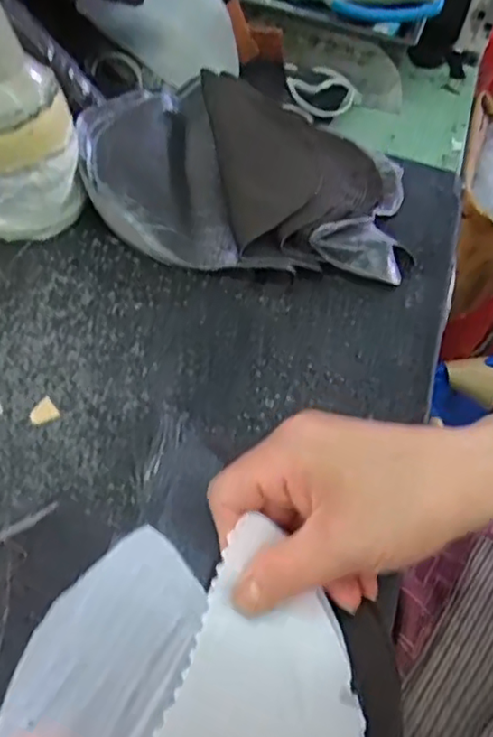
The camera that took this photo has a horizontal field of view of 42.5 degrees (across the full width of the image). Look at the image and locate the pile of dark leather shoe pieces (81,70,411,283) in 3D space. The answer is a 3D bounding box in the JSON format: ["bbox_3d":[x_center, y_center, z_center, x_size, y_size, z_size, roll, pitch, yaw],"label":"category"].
[{"bbox_3d":[0.001,-0.129,0.411,0.206,0.043,0.156,7,54,-1],"label":"pile of dark leather shoe pieces"}]

